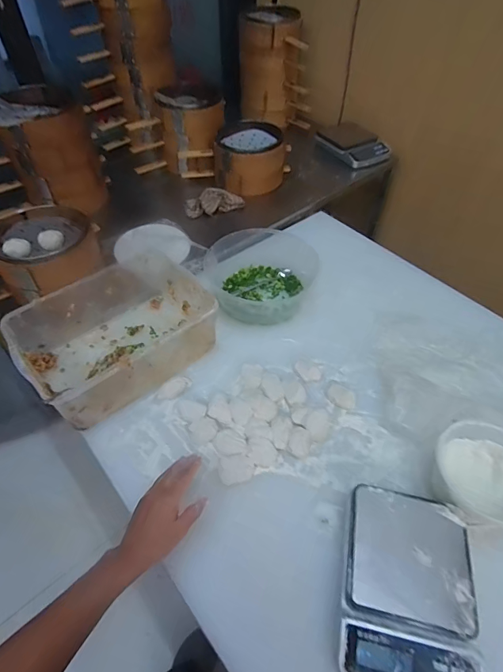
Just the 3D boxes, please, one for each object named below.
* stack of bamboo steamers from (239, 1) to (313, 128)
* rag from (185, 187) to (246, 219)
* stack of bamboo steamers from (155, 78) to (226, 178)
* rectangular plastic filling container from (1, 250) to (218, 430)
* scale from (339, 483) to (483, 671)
[{"bbox_3d":[0.078,-0.878,1.282,0.225,0.294,0.198,-1,51,-1],"label":"stack of bamboo steamers"},{"bbox_3d":[-0.107,-0.367,1.051,0.160,0.033,0.077,-22,54,-17],"label":"rag"},{"bbox_3d":[-0.167,-0.596,1.120,0.192,0.176,0.204,-13,52,-10],"label":"stack of bamboo steamers"},{"bbox_3d":[-0.237,-0.009,0.696,0.320,0.104,0.220,-34,58,-24],"label":"rectangular plastic filling container"},{"bbox_3d":[0.194,0.317,0.486,0.151,0.048,0.214,10,52,8],"label":"scale"}]

